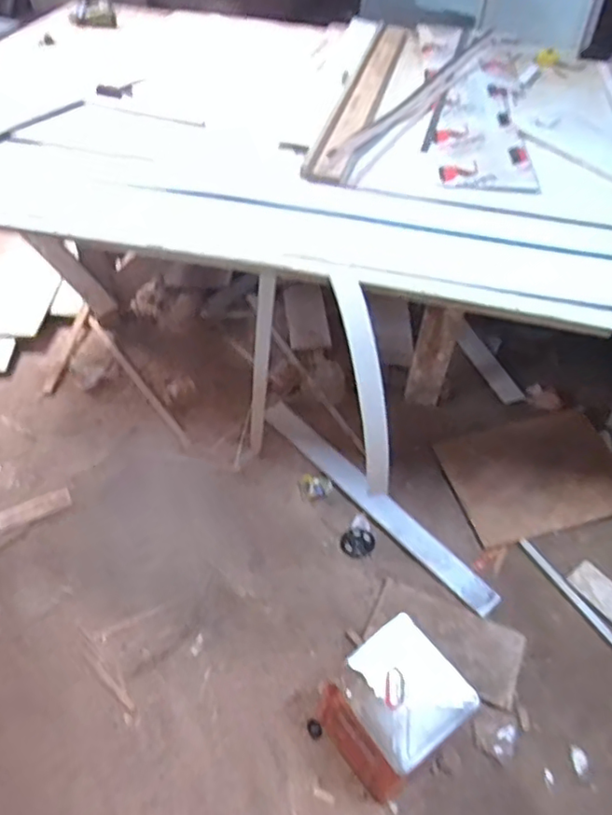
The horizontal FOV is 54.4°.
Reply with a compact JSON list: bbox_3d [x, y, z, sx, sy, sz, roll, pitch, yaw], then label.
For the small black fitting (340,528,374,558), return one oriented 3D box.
[{"bbox_3d":[0.154,0.407,1.790,0.096,0.020,0.095,2,47,-2],"label":"small black fitting"}]

